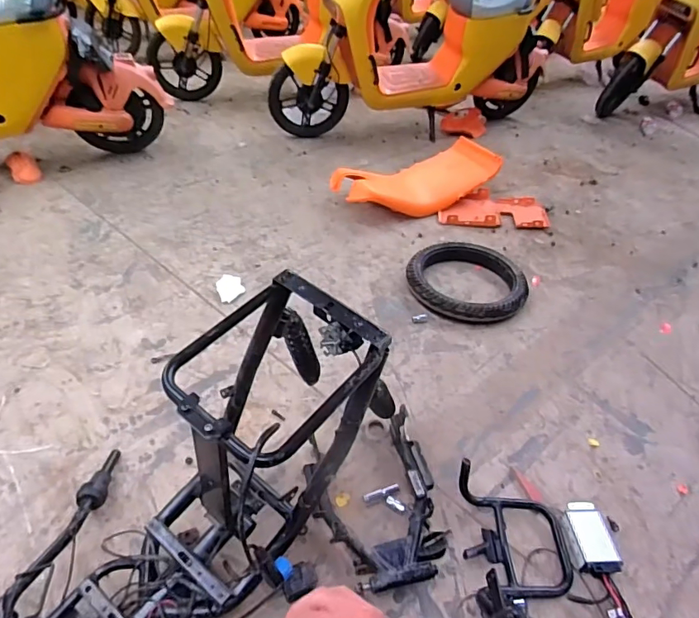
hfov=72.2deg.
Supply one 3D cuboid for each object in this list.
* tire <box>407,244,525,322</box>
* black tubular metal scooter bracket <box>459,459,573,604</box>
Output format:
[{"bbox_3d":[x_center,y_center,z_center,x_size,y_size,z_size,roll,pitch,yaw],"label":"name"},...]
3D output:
[{"bbox_3d":[0.359,-0.083,1.482,0.350,0.069,0.327,35,49,29],"label":"tire"},{"bbox_3d":[0.313,0.422,0.878,0.202,0.104,0.256,5,42,0],"label":"black tubular metal scooter bracket"}]

